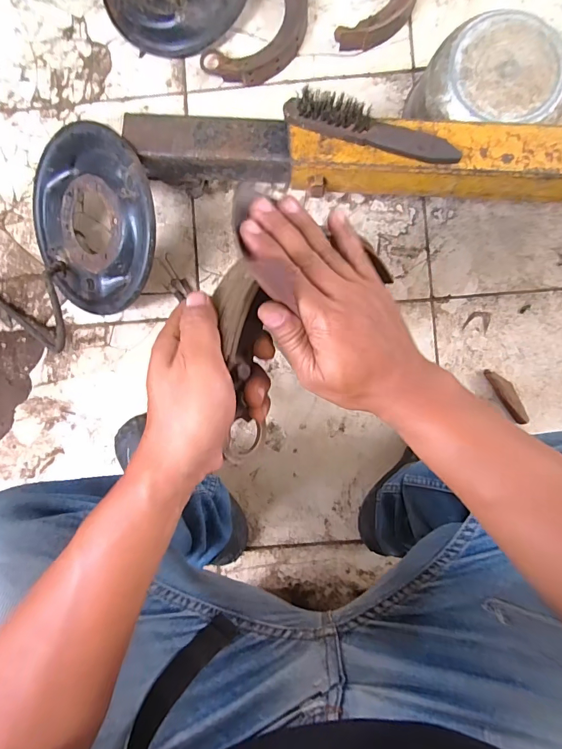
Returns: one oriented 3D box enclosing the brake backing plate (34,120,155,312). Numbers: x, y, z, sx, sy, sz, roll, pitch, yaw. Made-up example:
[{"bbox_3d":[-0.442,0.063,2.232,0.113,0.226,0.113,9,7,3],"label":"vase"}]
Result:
[{"bbox_3d":[-0.288,-0.235,0.626,0.267,0.033,0.260,9,108,28],"label":"brake backing plate"}]

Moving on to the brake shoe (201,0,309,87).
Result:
[{"bbox_3d":[-0.030,-0.589,0.698,0.219,0.032,0.120,-44,89,2],"label":"brake shoe"}]

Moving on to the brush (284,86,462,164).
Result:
[{"bbox_3d":[0.118,-0.318,0.516,0.228,0.040,0.033,15,89,2],"label":"brush"}]

